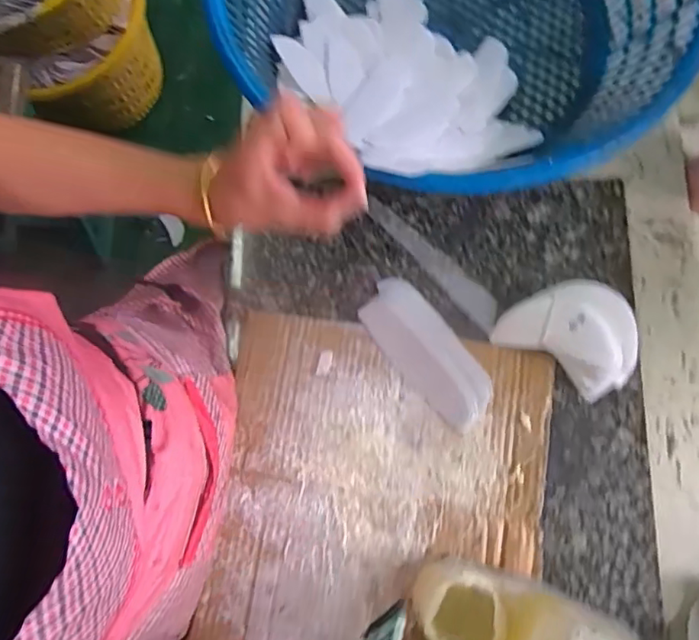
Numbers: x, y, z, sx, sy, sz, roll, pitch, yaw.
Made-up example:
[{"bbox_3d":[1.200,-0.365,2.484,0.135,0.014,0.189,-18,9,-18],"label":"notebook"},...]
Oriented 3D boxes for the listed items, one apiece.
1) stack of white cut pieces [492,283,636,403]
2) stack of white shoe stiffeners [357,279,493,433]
[{"bbox_3d":[0.232,0.012,0.584,0.142,0.066,0.099,31,79,7],"label":"stack of white cut pieces"},{"bbox_3d":[0.082,0.033,0.599,0.072,0.029,0.171,-36,78,-5],"label":"stack of white shoe stiffeners"}]

